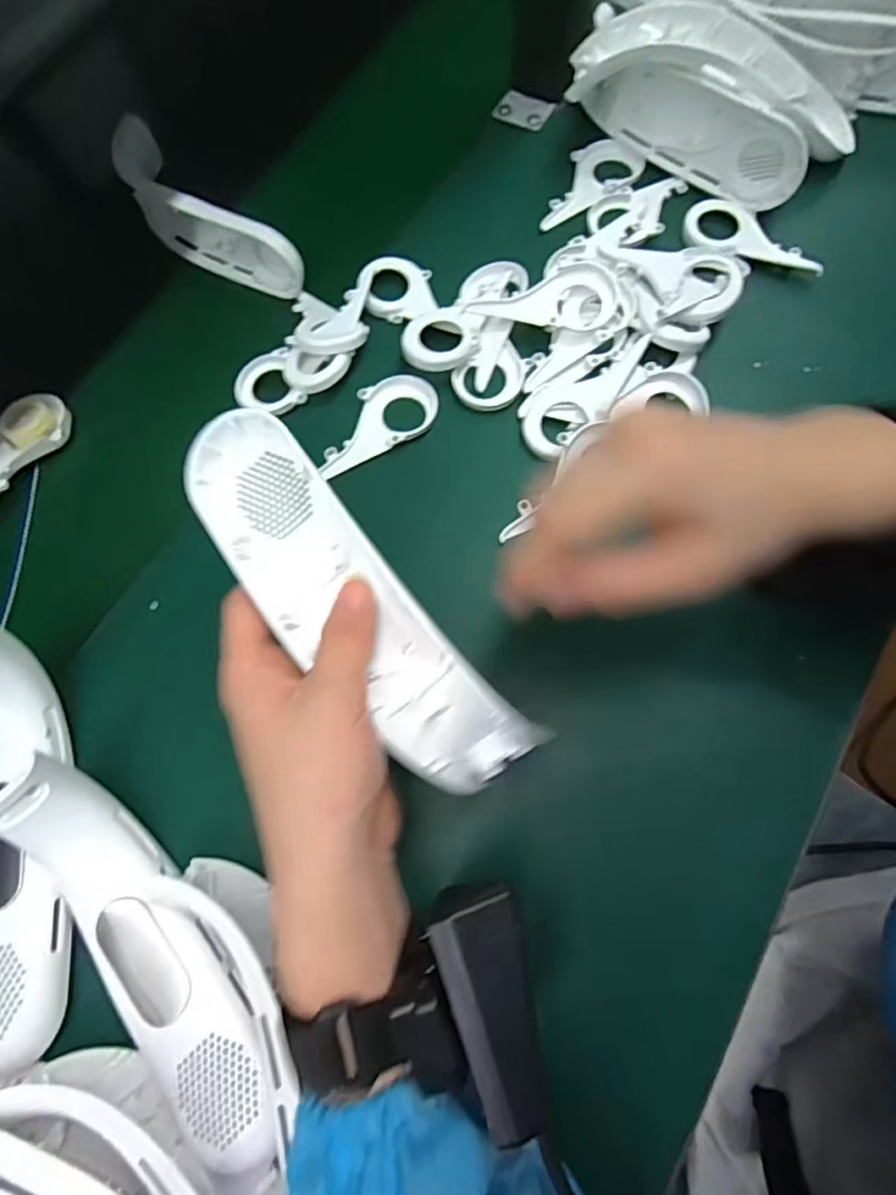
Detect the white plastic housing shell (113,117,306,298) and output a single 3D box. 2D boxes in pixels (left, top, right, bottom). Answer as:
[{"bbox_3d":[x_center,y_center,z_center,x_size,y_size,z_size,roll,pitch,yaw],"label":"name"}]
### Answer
[{"bbox_3d":[-0.181,-0.274,0.435,0.044,0.054,0.196,-42,74,-12],"label":"white plastic housing shell"}]

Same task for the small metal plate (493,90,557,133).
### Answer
[{"bbox_3d":[0.059,-0.374,0.462,0.042,0.005,0.029,29,74,12],"label":"small metal plate"}]

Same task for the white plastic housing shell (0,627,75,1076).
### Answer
[{"bbox_3d":[-0.220,0.120,0.289,0.049,0.064,0.190,-11,70,-2],"label":"white plastic housing shell"}]

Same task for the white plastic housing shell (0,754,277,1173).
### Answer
[{"bbox_3d":[-0.139,0.163,0.270,0.051,0.058,0.183,-36,73,-10],"label":"white plastic housing shell"}]

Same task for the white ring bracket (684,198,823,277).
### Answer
[{"bbox_3d":[0.205,-0.242,0.399,0.090,0.007,0.045,25,73,11],"label":"white ring bracket"}]

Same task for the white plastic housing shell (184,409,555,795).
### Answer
[{"bbox_3d":[-0.040,0.004,0.255,0.056,0.050,0.195,-41,88,-12],"label":"white plastic housing shell"}]

